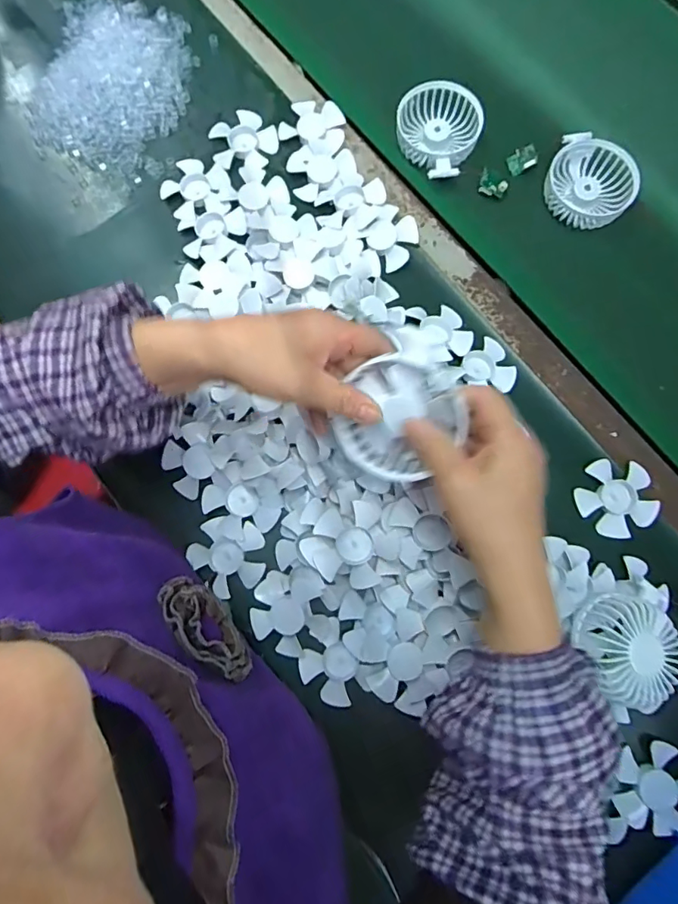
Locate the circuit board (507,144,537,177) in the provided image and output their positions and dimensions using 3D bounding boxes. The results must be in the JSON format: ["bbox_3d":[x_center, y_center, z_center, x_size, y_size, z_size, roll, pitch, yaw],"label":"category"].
[{"bbox_3d":[0.196,-0.313,0.544,0.032,0.007,0.024,-24,86,16],"label":"circuit board"}]

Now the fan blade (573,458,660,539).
[{"bbox_3d":[0.255,0.040,0.465,0.069,0.009,0.068,0,78,-1],"label":"fan blade"}]

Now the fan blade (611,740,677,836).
[{"bbox_3d":[0.262,0.277,0.420,0.062,0.019,0.067,10,76,2],"label":"fan blade"}]

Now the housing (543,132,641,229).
[{"bbox_3d":[0.263,-0.281,0.532,0.086,0.029,0.086,0,78,-1],"label":"housing"}]

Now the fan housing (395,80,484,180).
[{"bbox_3d":[0.103,-0.339,0.542,0.086,0.029,0.106,16,78,3],"label":"fan housing"}]

